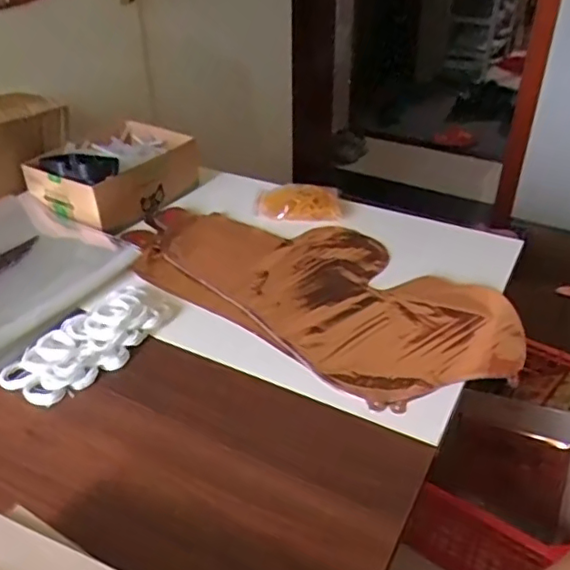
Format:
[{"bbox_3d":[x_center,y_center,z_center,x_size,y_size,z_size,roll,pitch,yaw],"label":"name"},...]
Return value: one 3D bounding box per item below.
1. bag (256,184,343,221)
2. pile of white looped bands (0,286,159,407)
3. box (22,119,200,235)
[{"bbox_3d":[0.018,-0.104,0.743,0.106,0.034,0.052,-5,36,-5],"label":"bag"},{"bbox_3d":[-0.178,0.049,0.535,0.073,0.024,0.146,22,42,29],"label":"pile of white looped bands"},{"bbox_3d":[-0.215,-0.144,0.752,0.138,0.087,0.191,26,44,33],"label":"box"}]

